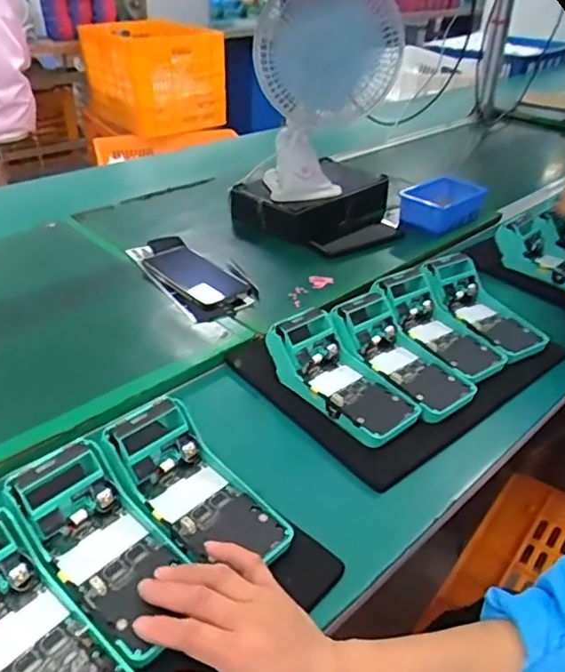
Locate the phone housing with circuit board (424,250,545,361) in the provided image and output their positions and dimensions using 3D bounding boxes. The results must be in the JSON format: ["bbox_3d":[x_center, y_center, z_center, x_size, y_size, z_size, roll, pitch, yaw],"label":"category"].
[{"bbox_3d":[0.262,-0.046,0.739,0.096,0.056,0.164,-21,40,-31],"label":"phone housing with circuit board"}]

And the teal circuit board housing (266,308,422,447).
[{"bbox_3d":[0.065,0.045,0.619,0.076,0.075,0.161,-25,43,-35],"label":"teal circuit board housing"}]

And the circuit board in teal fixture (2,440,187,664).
[{"bbox_3d":[-0.131,0.153,0.435,0.164,0.062,0.077,27,40,32],"label":"circuit board in teal fixture"}]

